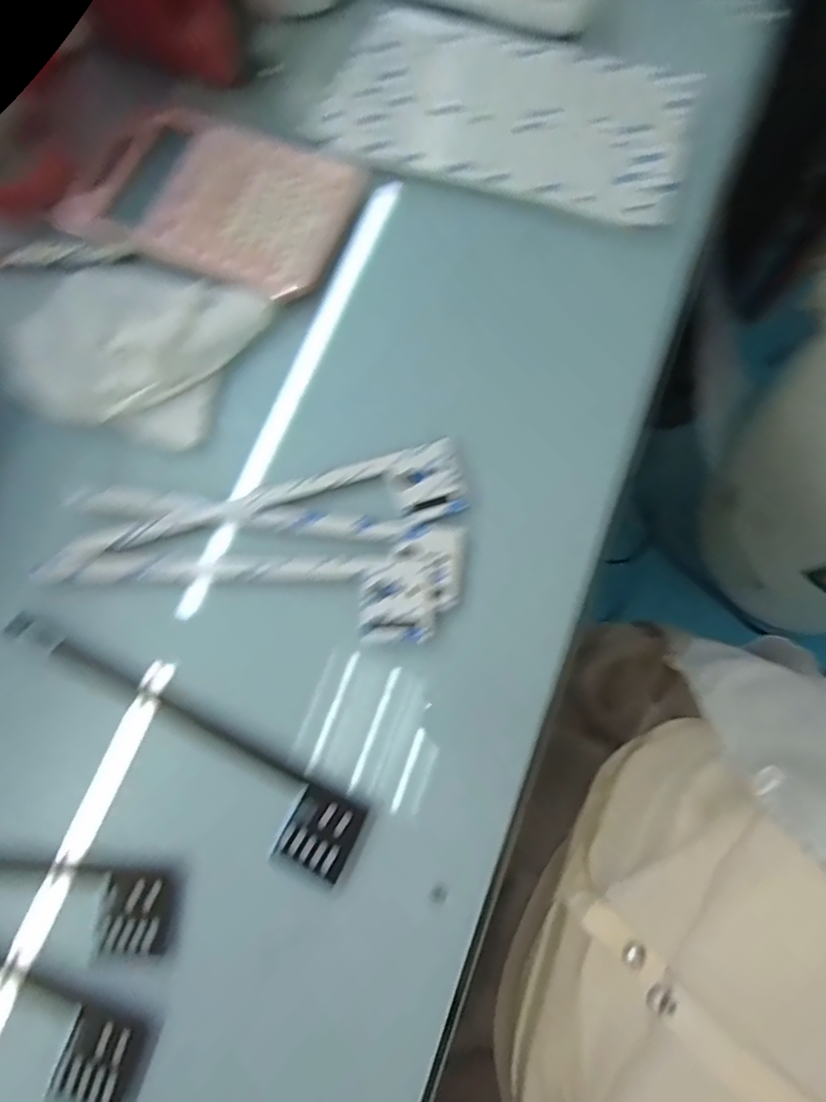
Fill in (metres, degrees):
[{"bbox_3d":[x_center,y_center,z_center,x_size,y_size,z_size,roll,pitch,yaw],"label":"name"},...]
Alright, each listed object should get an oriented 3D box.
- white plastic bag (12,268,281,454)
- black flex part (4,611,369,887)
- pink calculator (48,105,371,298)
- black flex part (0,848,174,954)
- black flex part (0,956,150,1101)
[{"bbox_3d":[-0.171,-0.124,0.362,0.138,0.017,0.108,11,76,7],"label":"white plastic bag"},{"bbox_3d":[-0.127,0.097,0.302,0.219,0.004,0.038,26,78,11],"label":"black flex part"},{"bbox_3d":[-0.128,-0.236,0.392,0.176,0.016,0.119,24,78,10],"label":"pink calculator"},{"bbox_3d":[-0.224,0.166,0.290,0.213,0.006,0.033,4,75,6],"label":"black flex part"},{"bbox_3d":[-0.229,0.198,0.280,0.225,0.011,0.033,22,77,10],"label":"black flex part"}]

